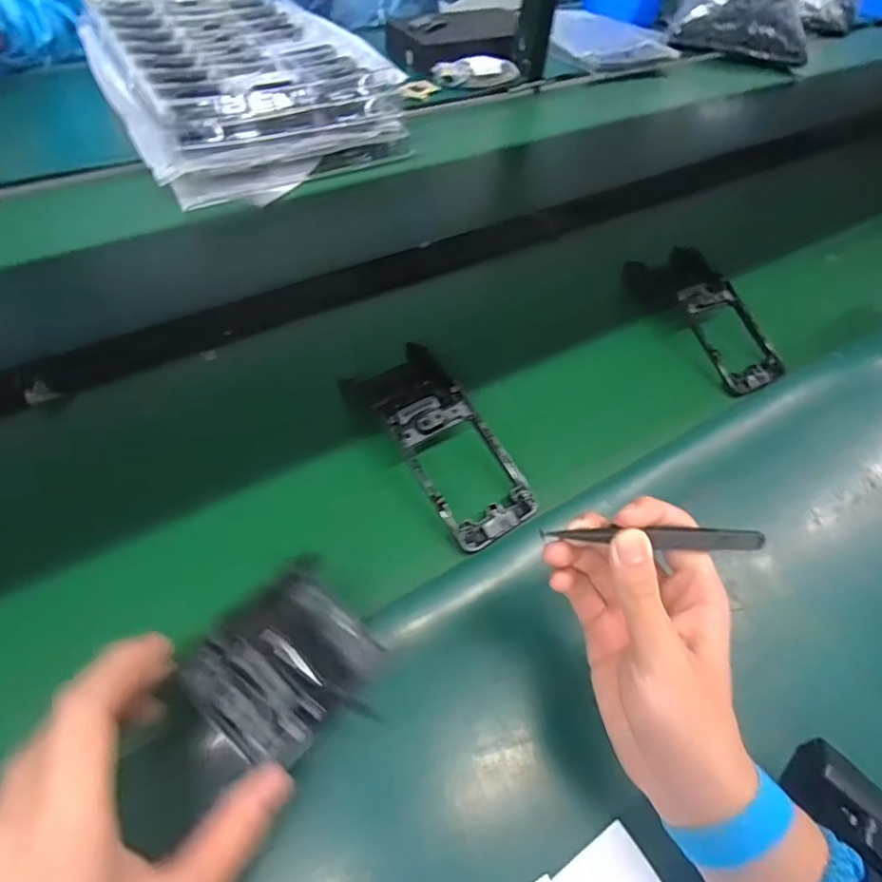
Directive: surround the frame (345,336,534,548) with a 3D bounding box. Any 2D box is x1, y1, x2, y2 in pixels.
[{"bbox_3d":[0.000,-0.006,0.433,0.081,0.039,0.177,-28,60,-23],"label":"frame"}]

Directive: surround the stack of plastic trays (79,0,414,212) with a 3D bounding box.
[{"bbox_3d":[-0.286,-0.513,0.766,0.325,0.084,0.500,-24,59,-21],"label":"stack of plastic trays"}]

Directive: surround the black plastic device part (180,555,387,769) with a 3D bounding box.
[{"bbox_3d":[-0.079,0.118,0.301,0.084,0.023,0.096,43,31,9],"label":"black plastic device part"}]

